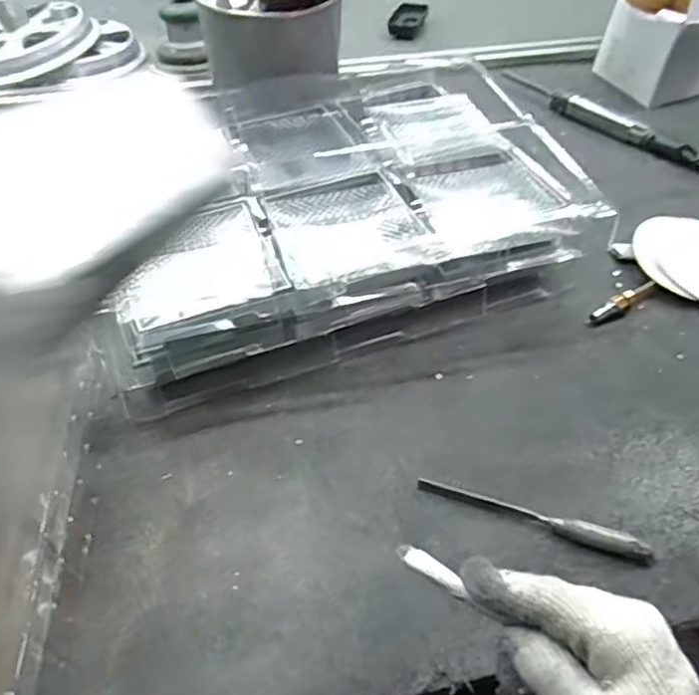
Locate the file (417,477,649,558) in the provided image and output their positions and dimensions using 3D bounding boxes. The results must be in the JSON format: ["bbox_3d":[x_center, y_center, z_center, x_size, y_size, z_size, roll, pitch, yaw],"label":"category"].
[{"bbox_3d":[0.141,0.131,0.496,0.177,0.016,0.015,16,50,12],"label":"file"}]

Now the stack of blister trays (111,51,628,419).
[{"bbox_3d":[-0.019,-0.169,0.689,0.471,0.120,0.379,-15,51,-13],"label":"stack of blister trays"}]

